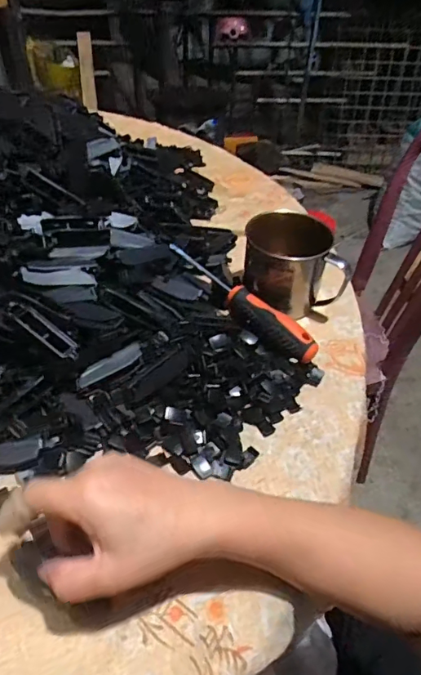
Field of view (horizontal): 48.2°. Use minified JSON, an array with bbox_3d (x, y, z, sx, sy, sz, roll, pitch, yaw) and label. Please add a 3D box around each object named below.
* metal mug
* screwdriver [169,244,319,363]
[{"bbox_3d":[0.090,-0.079,0.519,0.099,0.100,0.071,-3,47,-5],"label":"metal mug"},{"bbox_3d":[0.028,-0.037,0.505,0.194,0.037,0.030,31,53,24],"label":"screwdriver"}]

